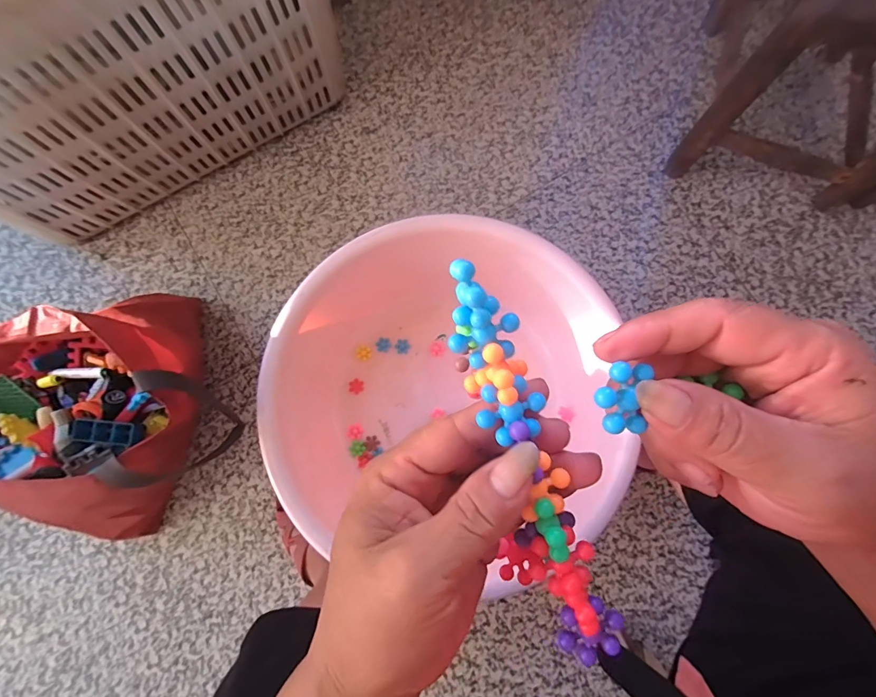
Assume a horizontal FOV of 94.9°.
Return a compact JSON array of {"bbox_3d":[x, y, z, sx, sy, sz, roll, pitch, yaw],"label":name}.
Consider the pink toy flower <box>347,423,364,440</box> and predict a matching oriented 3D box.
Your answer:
[{"bbox_3d":[-0.136,0.137,0.667,0.026,0.004,0.025,26,55,-28],"label":"pink toy flower"}]

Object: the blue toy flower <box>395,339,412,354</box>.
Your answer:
[{"bbox_3d":[-0.061,-0.003,0.698,0.026,0.004,0.027,-3,100,-16],"label":"blue toy flower"}]

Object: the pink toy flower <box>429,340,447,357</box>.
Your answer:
[{"bbox_3d":[0.000,0.001,0.710,0.030,0.008,0.030,-25,111,1],"label":"pink toy flower"}]

